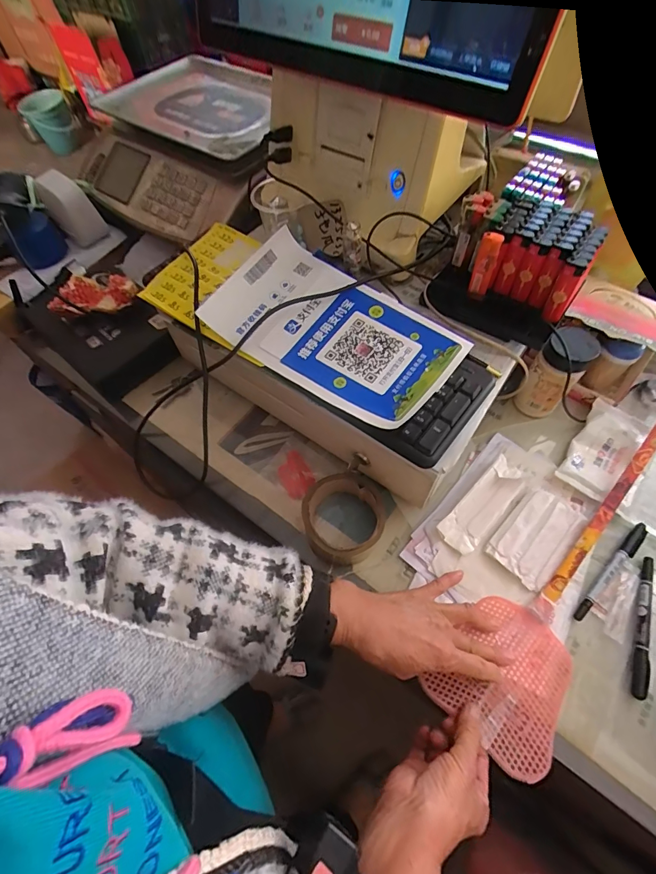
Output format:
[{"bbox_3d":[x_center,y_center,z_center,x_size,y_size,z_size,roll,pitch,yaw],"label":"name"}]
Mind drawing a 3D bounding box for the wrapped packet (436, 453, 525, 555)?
[{"bbox_3d":[0.176,0.076,0.444,0.118,0.015,0.043,-41,69,-18],"label":"wrapped packet"}]

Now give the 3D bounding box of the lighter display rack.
[{"bbox_3d":[0.222,-0.223,0.458,0.136,0.094,0.200,28,67,15],"label":"lighter display rack"}]

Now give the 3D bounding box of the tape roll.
[{"bbox_3d":[0.018,0.091,0.443,0.087,0.041,0.092,-1,63,1],"label":"tape roll"}]

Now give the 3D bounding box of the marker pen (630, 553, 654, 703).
[{"bbox_3d":[0.315,0.186,0.396,0.016,0.011,0.136,19,65,11],"label":"marker pen"}]

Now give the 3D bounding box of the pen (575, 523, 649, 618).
[{"bbox_3d":[0.302,0.142,0.417,0.134,0.008,0.016,-41,69,-18],"label":"pen"}]

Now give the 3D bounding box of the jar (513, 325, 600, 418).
[{"bbox_3d":[0.270,-0.073,0.477,0.045,0.129,0.053,-40,69,-18],"label":"jar"}]

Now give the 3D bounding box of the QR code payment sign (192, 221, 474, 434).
[{"bbox_3d":[0.004,-0.116,0.422,0.258,0.033,0.144,33,68,17],"label":"QR code payment sign"}]

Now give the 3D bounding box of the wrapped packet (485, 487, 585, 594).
[{"bbox_3d":[0.228,0.108,0.433,0.066,0.013,0.103,39,70,19],"label":"wrapped packet"}]

